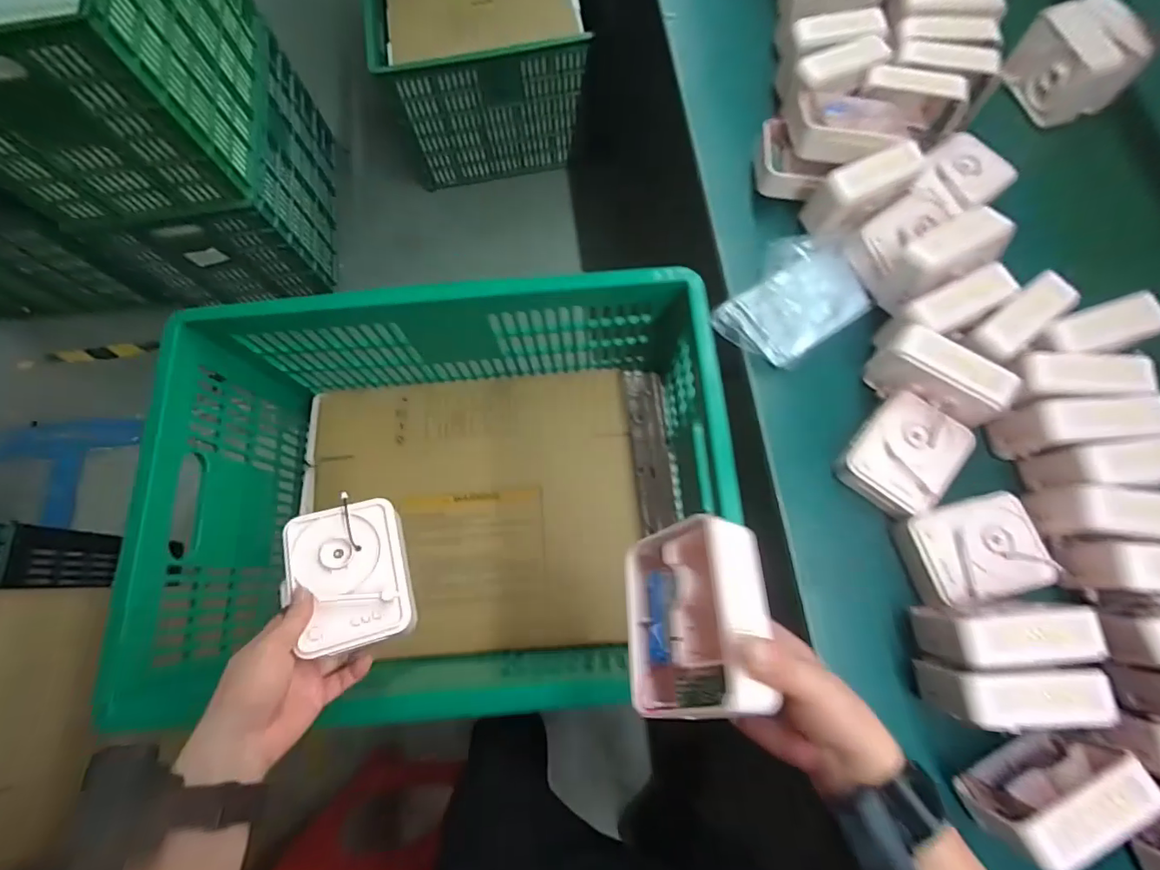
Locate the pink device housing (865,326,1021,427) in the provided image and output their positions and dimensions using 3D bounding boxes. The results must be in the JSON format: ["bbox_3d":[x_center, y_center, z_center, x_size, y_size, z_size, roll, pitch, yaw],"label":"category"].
[{"bbox_3d":[0.414,-0.063,0.583,0.128,0.086,0.051,32,77,11],"label":"pink device housing"}]

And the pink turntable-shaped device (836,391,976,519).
[{"bbox_3d":[0.378,0.024,0.583,0.102,0.034,0.129,38,78,12],"label":"pink turntable-shaped device"}]

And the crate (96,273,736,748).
[{"bbox_3d":[-0.160,0.084,0.679,0.658,0.263,0.502,-6,73,0],"label":"crate"}]

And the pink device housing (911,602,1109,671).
[{"bbox_3d":[0.413,0.196,0.496,0.121,0.101,0.054,-4,73,1],"label":"pink device housing"}]

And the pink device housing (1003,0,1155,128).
[{"bbox_3d":[0.703,-0.536,0.715,0.085,0.099,0.138,-17,73,-3],"label":"pink device housing"}]

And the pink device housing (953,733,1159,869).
[{"bbox_3d":[0.432,0.334,0.466,0.132,0.106,0.045,-23,74,-5],"label":"pink device housing"}]

